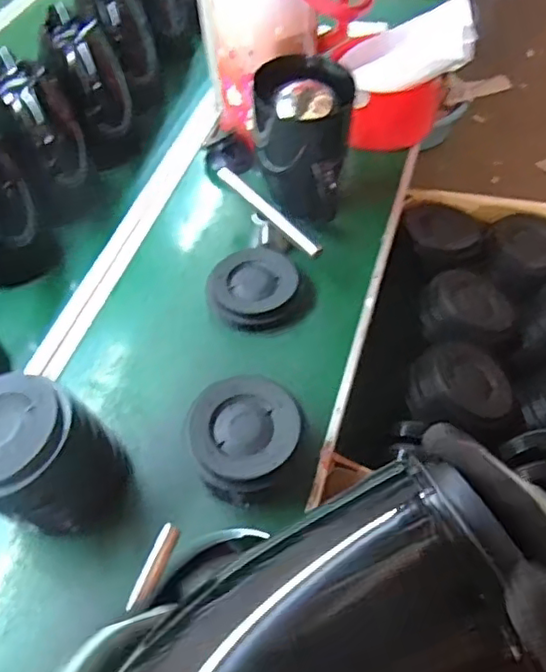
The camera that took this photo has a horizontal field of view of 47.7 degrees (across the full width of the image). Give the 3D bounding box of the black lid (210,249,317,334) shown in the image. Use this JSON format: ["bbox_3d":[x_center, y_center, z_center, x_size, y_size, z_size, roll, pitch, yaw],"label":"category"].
[{"bbox_3d":[-0.019,-0.061,0.772,0.115,0.023,0.125,-23,54,-13],"label":"black lid"}]

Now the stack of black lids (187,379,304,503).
[{"bbox_3d":[-0.025,0.104,0.620,0.114,0.080,0.112,-12,53,-5],"label":"stack of black lids"}]

